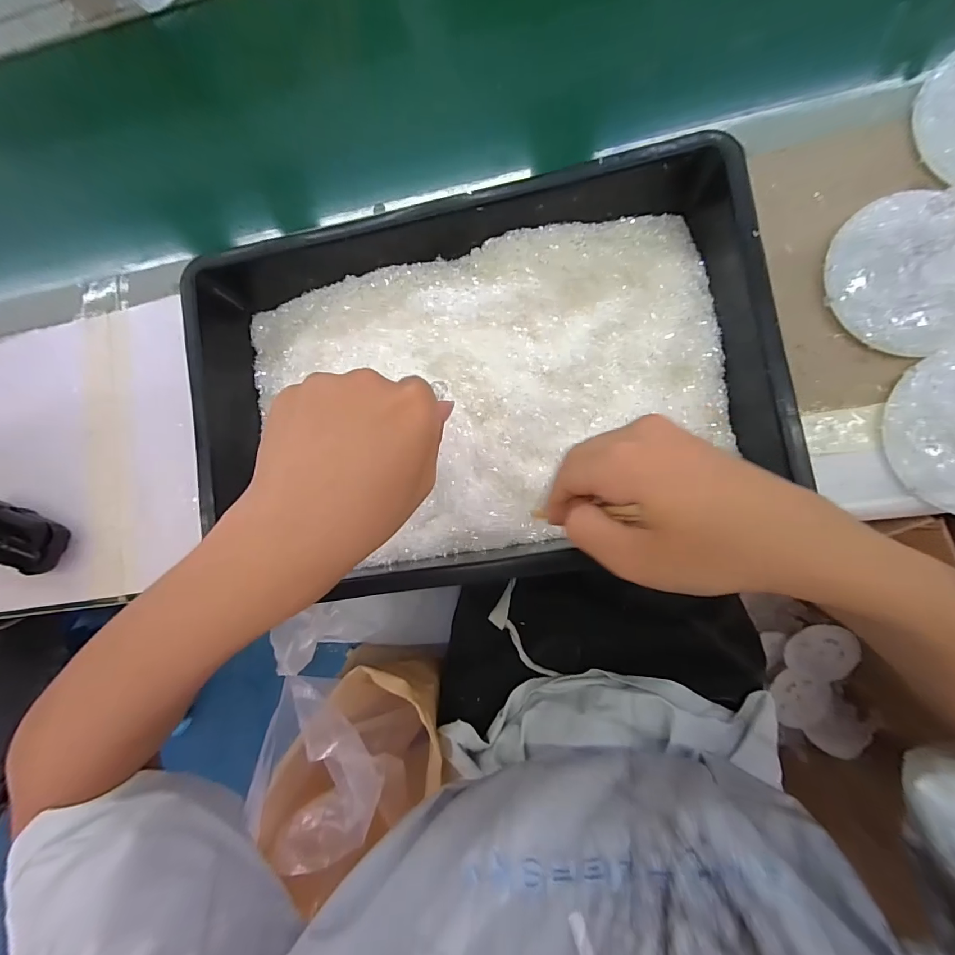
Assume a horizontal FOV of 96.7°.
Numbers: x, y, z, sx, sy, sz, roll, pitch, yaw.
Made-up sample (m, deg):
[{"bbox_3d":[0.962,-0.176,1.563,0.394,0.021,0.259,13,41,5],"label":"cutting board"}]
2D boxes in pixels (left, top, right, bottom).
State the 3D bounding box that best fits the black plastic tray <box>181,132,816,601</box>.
[{"bbox_3d":[-0.007,-0.072,0.337,0.416,0.090,0.264,-6,84,8],"label":"black plastic tray"}]

